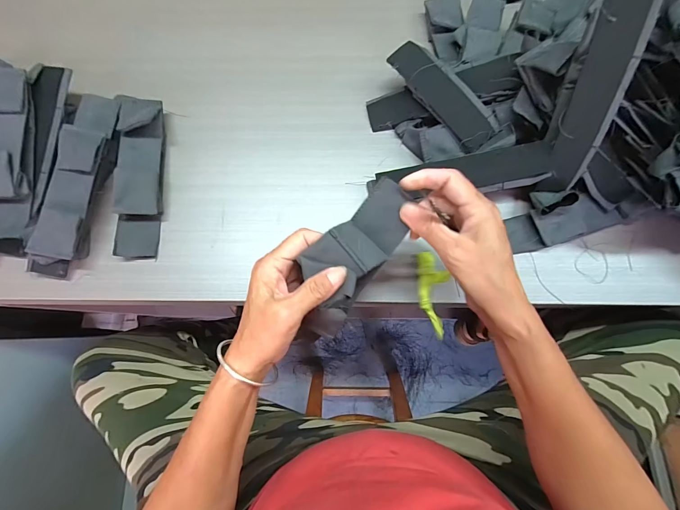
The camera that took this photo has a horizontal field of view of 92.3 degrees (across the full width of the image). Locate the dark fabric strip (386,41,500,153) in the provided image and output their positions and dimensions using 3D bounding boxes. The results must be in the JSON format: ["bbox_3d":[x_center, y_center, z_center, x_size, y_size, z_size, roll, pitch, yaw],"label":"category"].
[{"bbox_3d":[0.121,-0.189,0.381,0.046,0.012,0.148,-39,87,4],"label":"dark fabric strip"}]

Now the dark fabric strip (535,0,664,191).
[{"bbox_3d":[0.251,-0.155,0.329,0.047,0.019,0.182,6,118,2],"label":"dark fabric strip"}]

